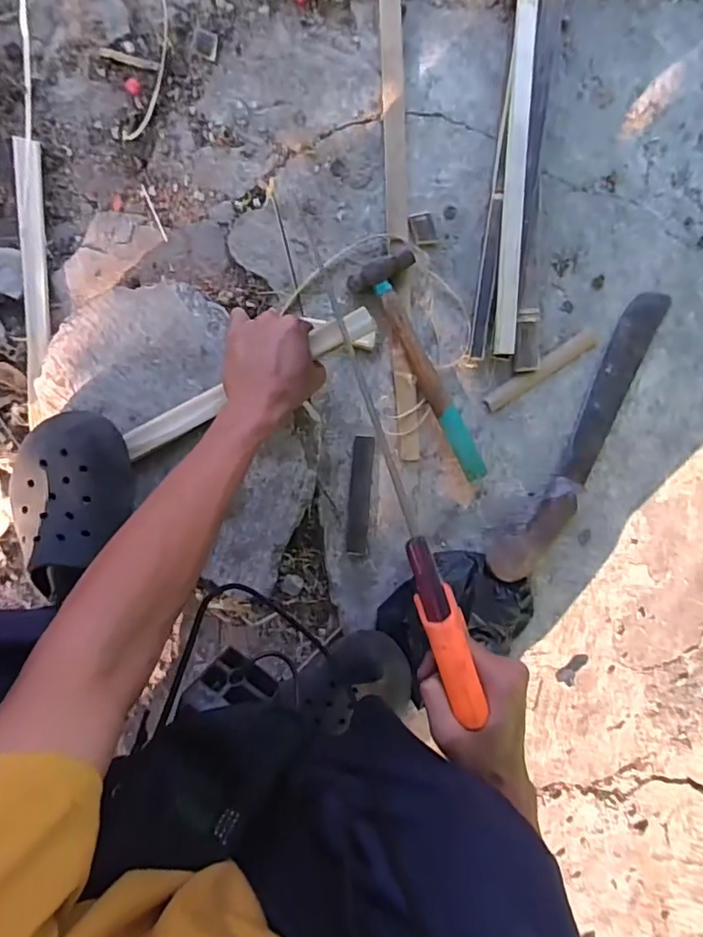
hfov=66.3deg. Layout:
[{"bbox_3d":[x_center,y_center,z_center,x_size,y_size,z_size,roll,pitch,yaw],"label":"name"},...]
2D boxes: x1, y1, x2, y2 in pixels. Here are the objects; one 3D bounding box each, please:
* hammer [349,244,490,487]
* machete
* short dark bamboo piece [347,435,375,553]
[{"bbox_3d":[0.091,-0.112,0.633,0.068,0.034,0.278,-28,99,-2],"label":"hammer"},{"bbox_3d":[0.290,-0.039,0.663,0.070,0.039,0.400,29,94,-7],"label":"machete"},{"bbox_3d":[0.011,0.034,0.654,0.025,0.007,0.143,3,97,-6],"label":"short dark bamboo piece"}]

